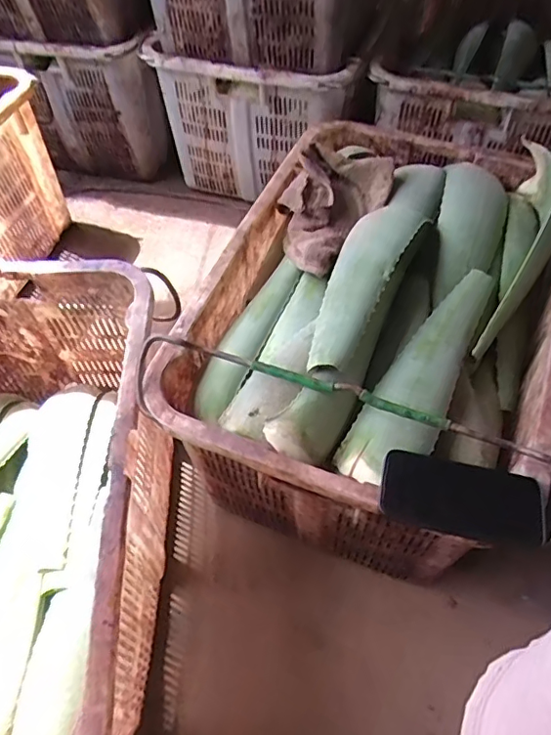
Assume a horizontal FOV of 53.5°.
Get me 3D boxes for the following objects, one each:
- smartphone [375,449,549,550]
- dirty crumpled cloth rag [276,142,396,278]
[{"bbox_3d":[0.191,0.133,0.560,0.159,0.011,0.078,8,54,7],"label":"smartphone"},{"bbox_3d":[0.080,-0.251,0.878,0.147,0.092,0.266,27,58,20],"label":"dirty crumpled cloth rag"}]

